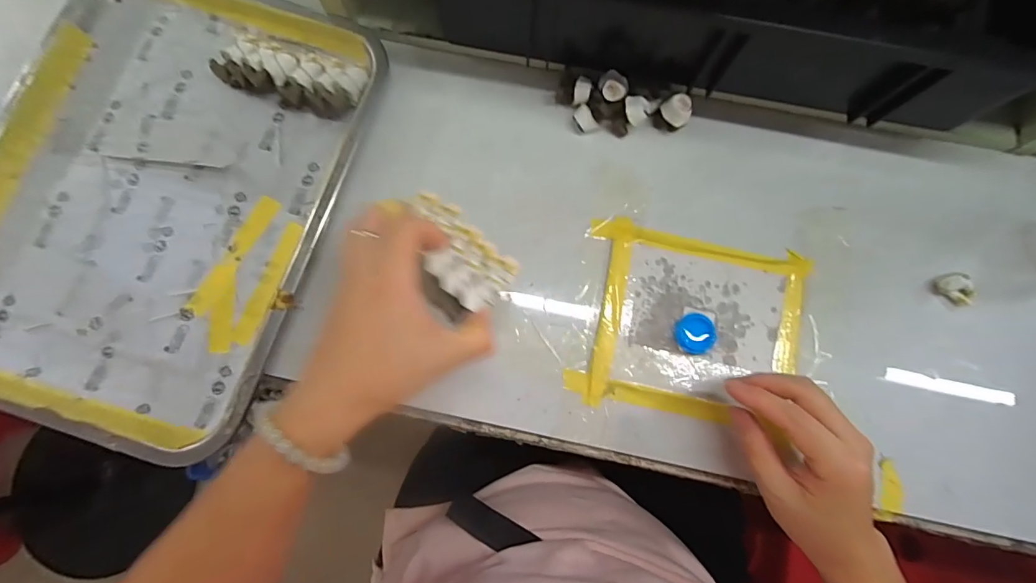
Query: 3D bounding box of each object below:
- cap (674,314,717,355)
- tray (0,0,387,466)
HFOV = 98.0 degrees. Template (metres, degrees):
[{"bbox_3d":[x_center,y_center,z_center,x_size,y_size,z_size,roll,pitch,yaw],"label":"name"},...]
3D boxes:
[{"bbox_3d":[0.133,0.031,0.336,0.030,0.007,0.030,0,80,0],"label":"cap"},{"bbox_3d":[-0.273,-0.073,0.342,0.265,0.029,0.341,15,81,2],"label":"tray"}]

